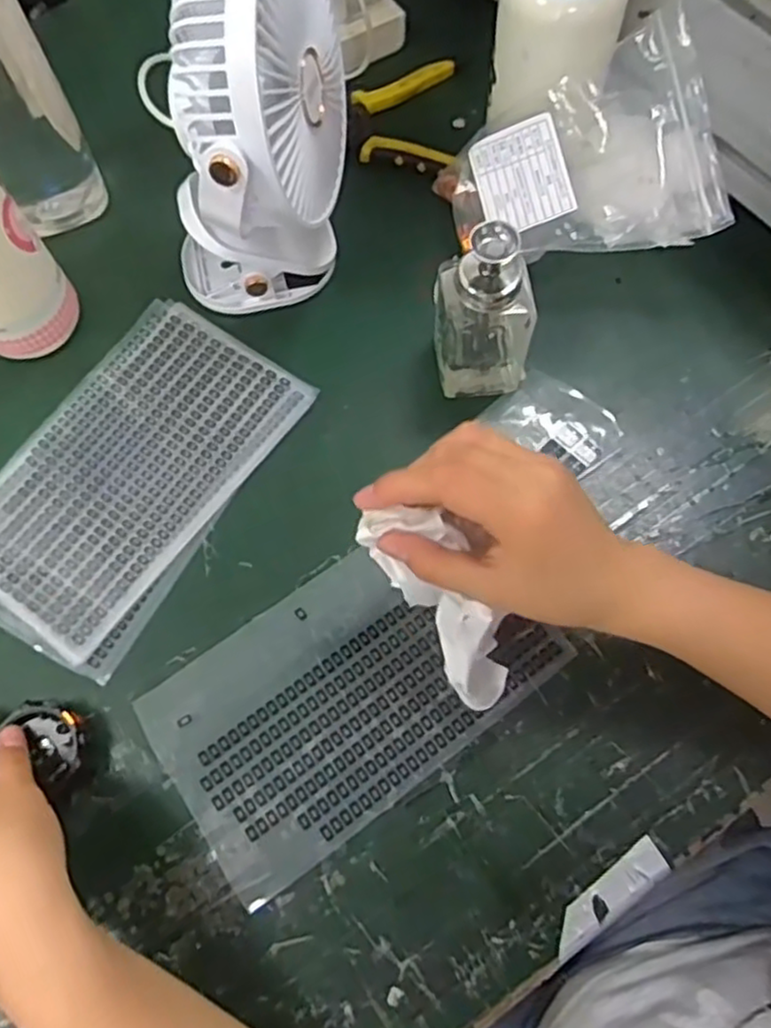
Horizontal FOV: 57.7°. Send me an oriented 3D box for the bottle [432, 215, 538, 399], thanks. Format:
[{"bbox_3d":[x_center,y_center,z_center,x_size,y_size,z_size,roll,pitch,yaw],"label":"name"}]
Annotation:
[{"bbox_3d":[0.062,-0.121,0.425,0.063,0.120,0.043,4,69,3],"label":"bottle"}]

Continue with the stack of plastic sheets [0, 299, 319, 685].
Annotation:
[{"bbox_3d":[-0.168,-0.028,0.456,0.144,0.006,0.235,30,72,12],"label":"stack of plastic sheets"}]

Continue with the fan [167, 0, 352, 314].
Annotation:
[{"bbox_3d":[-0.089,-0.231,0.430,0.107,0.195,0.142,14,70,6],"label":"fan"}]

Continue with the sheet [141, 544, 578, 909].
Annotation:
[{"bbox_3d":[-0.021,0.097,0.405,0.215,0.004,0.127,-35,72,-12],"label":"sheet"}]

